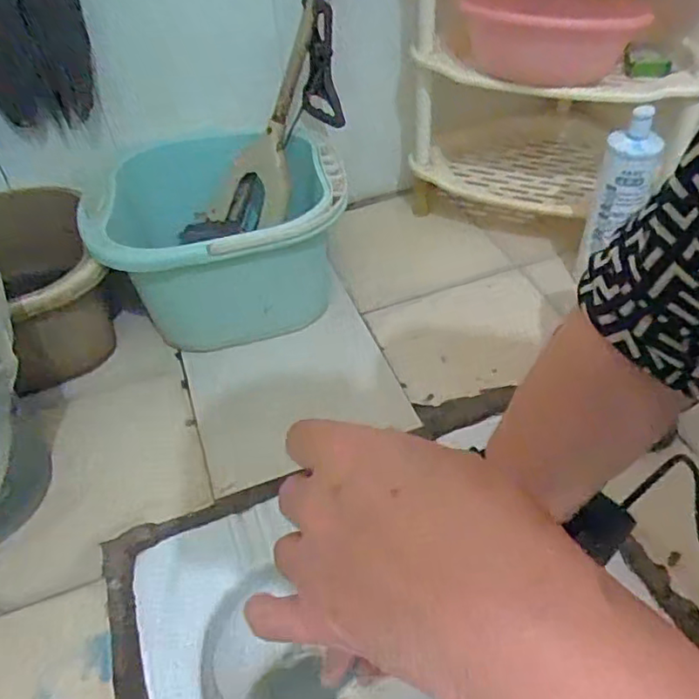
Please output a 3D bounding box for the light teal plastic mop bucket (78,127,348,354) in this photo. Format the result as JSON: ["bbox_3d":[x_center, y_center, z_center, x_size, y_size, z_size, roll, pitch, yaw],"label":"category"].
[{"bbox_3d":[-0.201,-0.173,0.972,0.387,0.229,0.318,-11,46,-6],"label":"light teal plastic mop bucket"}]

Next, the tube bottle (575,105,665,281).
[{"bbox_3d":[0.410,-0.230,0.900,0.067,0.245,0.059,-14,45,-8],"label":"tube bottle"}]

